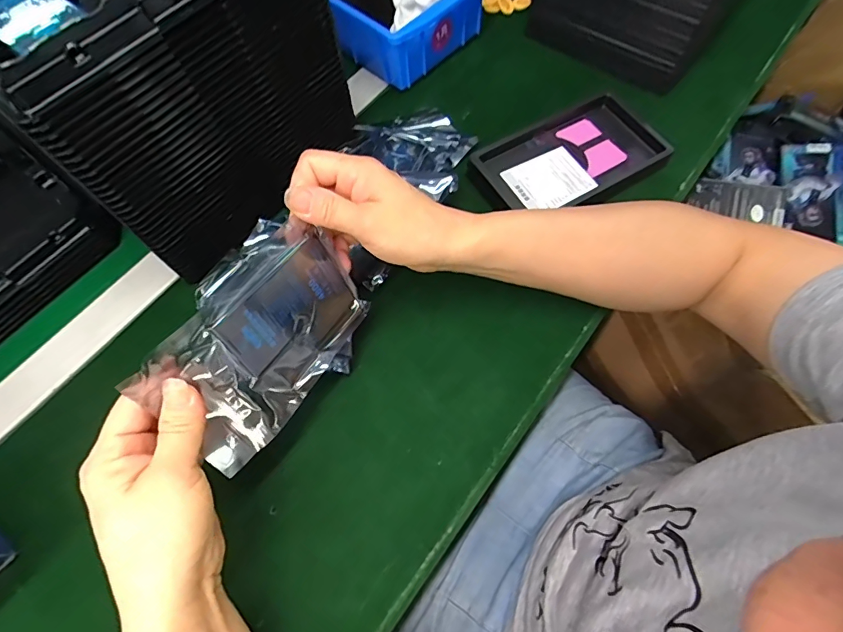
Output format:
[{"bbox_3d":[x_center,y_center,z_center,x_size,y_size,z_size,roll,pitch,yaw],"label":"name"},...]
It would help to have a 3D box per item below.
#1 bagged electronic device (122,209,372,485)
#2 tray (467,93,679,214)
[{"bbox_3d":[-0.097,0.016,0.285,0.022,0.094,0.140,9,53,40],"label":"bagged electronic device"},{"bbox_3d":[0.131,-0.144,0.411,0.163,0.028,0.100,-28,69,-10],"label":"tray"}]

